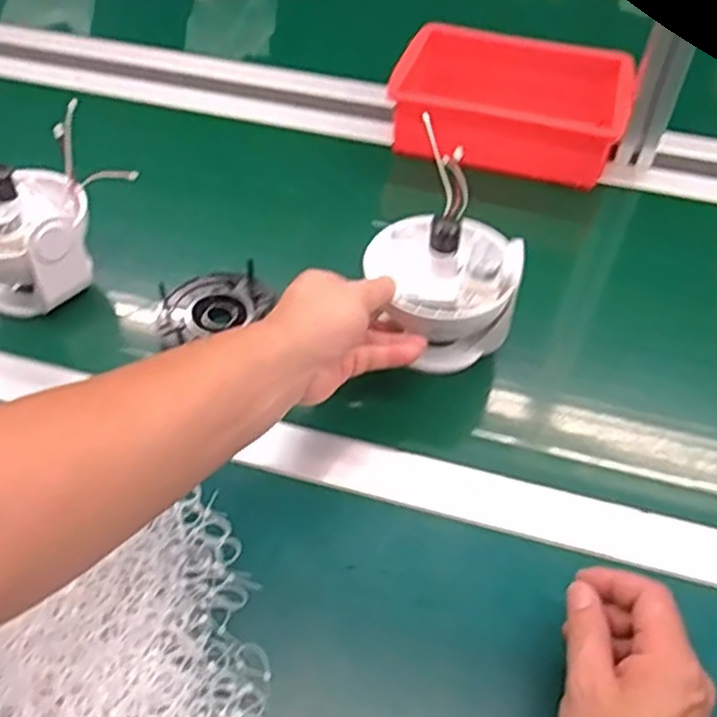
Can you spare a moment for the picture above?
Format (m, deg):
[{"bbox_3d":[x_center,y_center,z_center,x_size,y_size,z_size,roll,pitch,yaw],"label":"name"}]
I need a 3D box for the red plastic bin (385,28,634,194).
[{"bbox_3d":[0.165,-0.282,0.809,0.245,0.071,0.173,13,48,7],"label":"red plastic bin"}]

